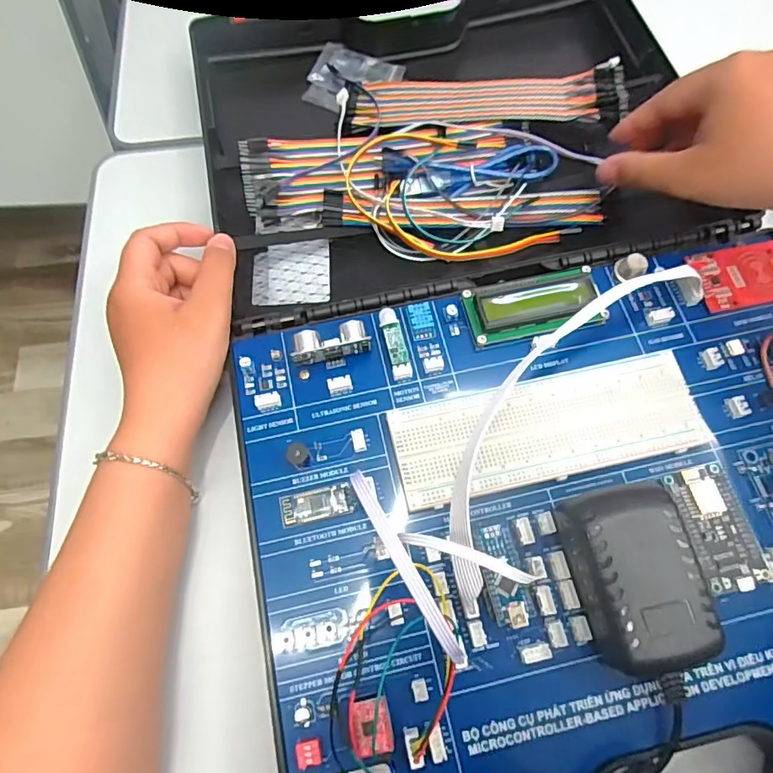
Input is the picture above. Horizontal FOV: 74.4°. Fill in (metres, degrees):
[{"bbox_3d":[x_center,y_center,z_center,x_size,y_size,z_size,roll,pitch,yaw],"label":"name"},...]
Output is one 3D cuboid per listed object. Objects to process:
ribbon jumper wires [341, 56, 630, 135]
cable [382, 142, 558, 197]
[{"bbox_3d":[0.076,-0.227,0.400,0.208,0.013,0.081,1,55,8],"label":"ribbon jumper wires"},{"bbox_3d":[0.060,-0.157,0.369,0.122,0.019,0.033,-5,65,-5],"label":"cable"}]

